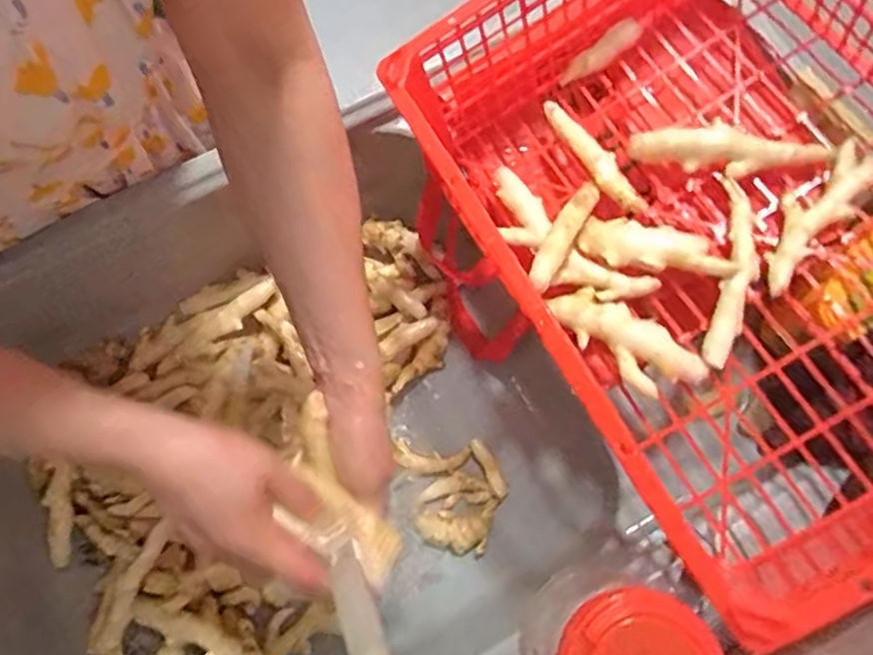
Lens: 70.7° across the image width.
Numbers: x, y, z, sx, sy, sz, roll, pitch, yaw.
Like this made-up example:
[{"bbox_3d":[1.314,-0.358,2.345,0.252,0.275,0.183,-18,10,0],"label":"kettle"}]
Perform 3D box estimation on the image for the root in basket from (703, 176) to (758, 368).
[{"bbox_3d":[0.224,-0.043,0.465,0.027,0.015,0.148,12,74,4],"label":"root in basket"}]

